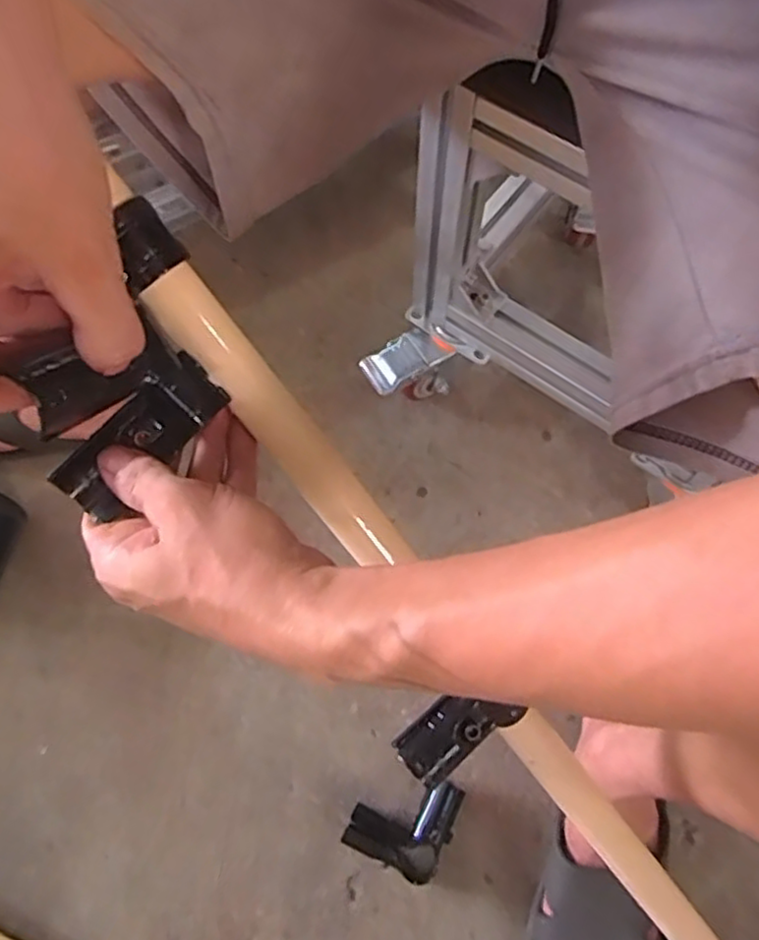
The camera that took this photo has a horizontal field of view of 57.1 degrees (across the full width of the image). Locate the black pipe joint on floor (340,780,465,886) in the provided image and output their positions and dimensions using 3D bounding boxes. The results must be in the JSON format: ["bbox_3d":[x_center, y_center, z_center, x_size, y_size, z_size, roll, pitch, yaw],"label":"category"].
[{"bbox_3d":[0.022,0.296,0.593,0.079,0.027,0.082,27,71,11],"label":"black pipe joint on floor"}]

